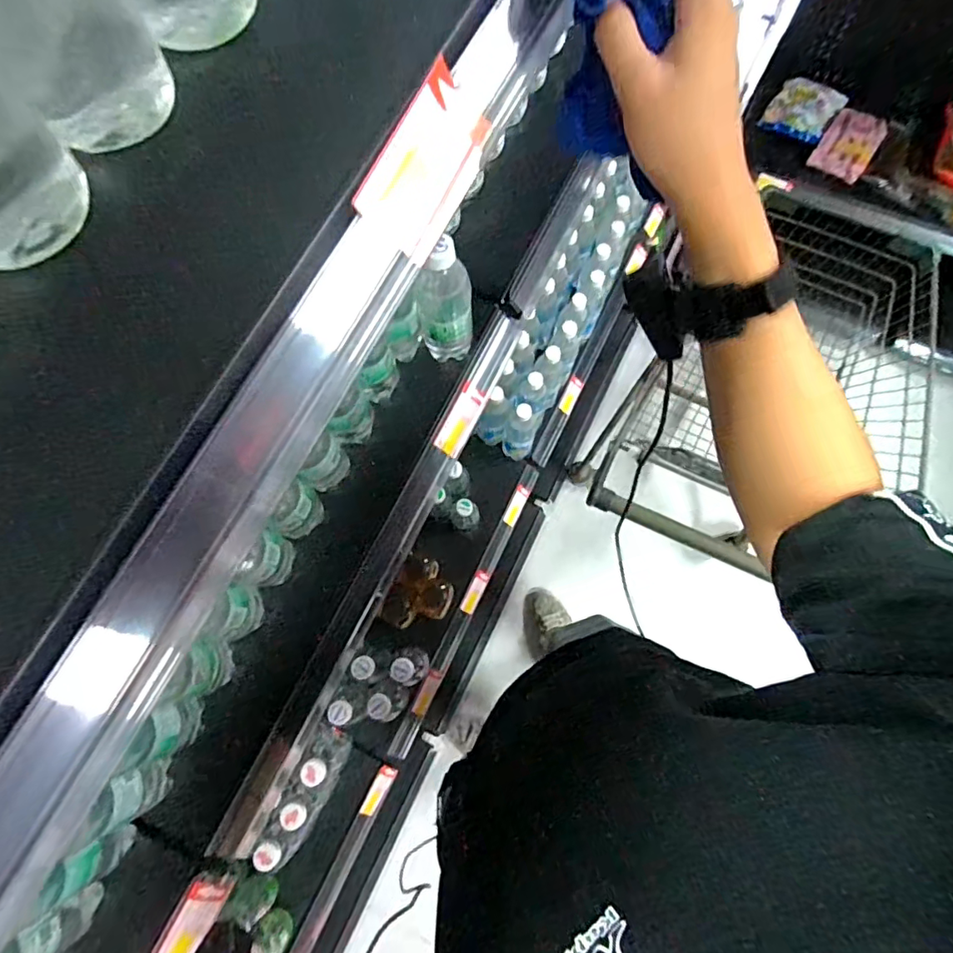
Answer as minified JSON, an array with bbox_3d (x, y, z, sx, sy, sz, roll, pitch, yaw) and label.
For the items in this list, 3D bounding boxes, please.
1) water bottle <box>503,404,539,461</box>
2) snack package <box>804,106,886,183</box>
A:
[{"bbox_3d":[0.093,-0.093,1.120,0.066,0.205,0.068,16,76,5],"label":"water bottle"},{"bbox_3d":[1.008,-0.900,1.431,0.144,0.039,0.203,37,90,11],"label":"snack package"}]

